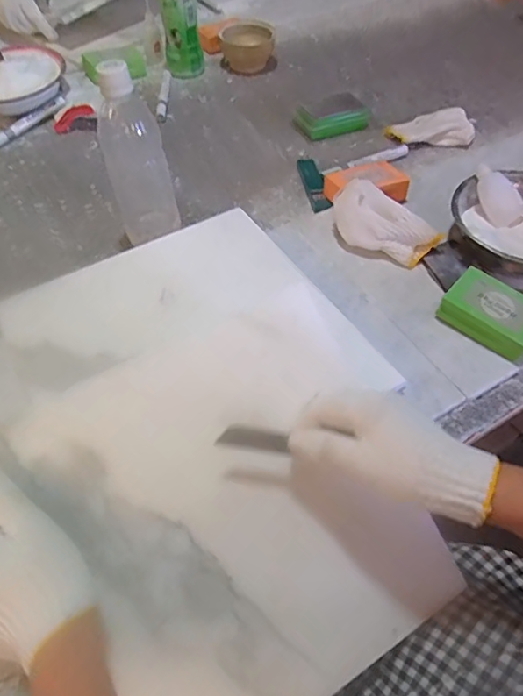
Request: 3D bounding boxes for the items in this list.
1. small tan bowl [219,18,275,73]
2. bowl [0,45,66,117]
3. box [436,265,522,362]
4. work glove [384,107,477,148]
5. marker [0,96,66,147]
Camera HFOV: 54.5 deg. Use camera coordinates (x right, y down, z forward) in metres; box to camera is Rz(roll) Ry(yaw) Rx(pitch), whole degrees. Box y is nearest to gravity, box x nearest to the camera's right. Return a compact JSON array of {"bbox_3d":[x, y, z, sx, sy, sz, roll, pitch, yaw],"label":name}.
[{"bbox_3d":[-0.024,-0.529,0.894,0.096,0.058,0.077,-1,54,0],"label":"small tan bowl"},{"bbox_3d":[-0.400,-0.435,0.818,0.160,0.066,0.147,0,54,0],"label":"bowl"},{"bbox_3d":[0.238,-0.035,0.525,0.097,0.036,0.061,36,62,24],"label":"box"},{"bbox_3d":[0.255,-0.331,0.760,0.126,0.030,0.063,5,54,4],"label":"work glove"},{"bbox_3d":[-0.362,-0.349,0.784,0.021,0.017,0.139,35,61,23],"label":"marker"}]

